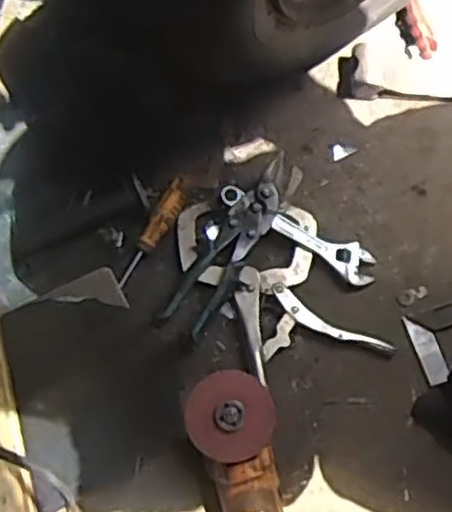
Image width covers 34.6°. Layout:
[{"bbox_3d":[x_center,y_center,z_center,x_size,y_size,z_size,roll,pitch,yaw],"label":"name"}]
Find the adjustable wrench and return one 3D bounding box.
[{"bbox_3d":[0.088,-0.032,0.845,0.198,0.020,0.043,32,75,1],"label":"adjustable wrench"}]

